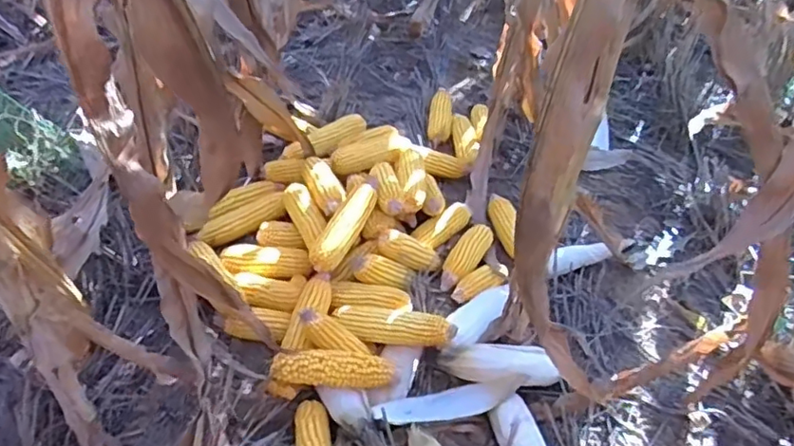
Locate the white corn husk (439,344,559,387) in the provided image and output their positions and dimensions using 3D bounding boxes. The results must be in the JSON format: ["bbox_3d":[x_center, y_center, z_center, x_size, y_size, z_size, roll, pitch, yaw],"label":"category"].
[{"bbox_3d":[0.161,0.226,0.948,0.187,0.046,0.070,2,43,-3],"label":"white corn husk"}]

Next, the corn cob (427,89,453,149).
[{"bbox_3d":[0.107,-0.254,1.474,0.059,0.062,0.195,6,43,2],"label":"corn cob"}]

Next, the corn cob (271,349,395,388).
[{"bbox_3d":[-0.095,0.223,0.897,0.179,0.042,0.052,3,43,-1],"label":"corn cob"}]

